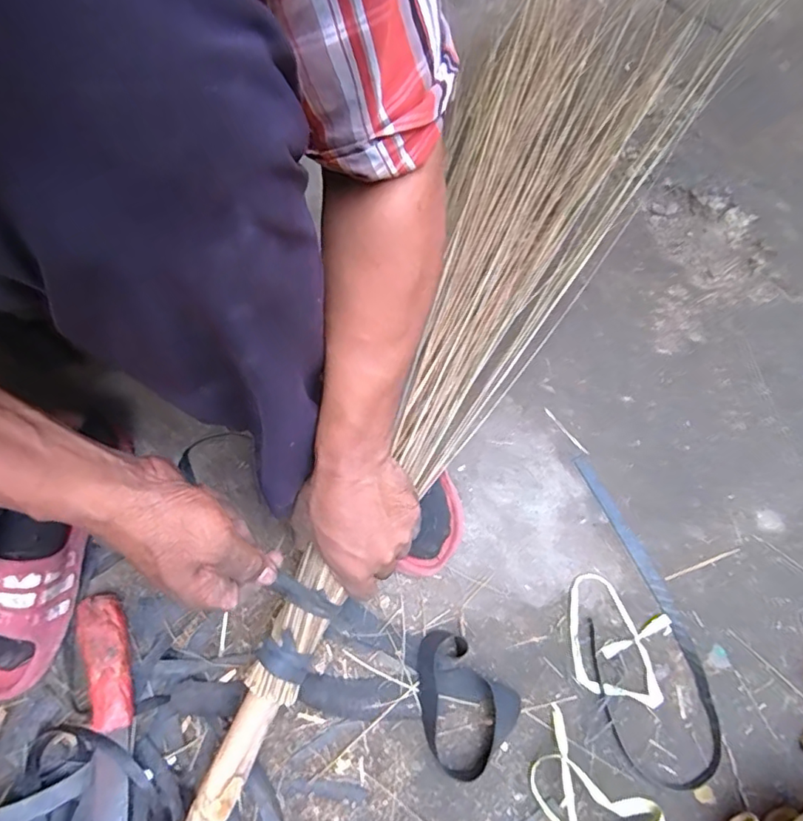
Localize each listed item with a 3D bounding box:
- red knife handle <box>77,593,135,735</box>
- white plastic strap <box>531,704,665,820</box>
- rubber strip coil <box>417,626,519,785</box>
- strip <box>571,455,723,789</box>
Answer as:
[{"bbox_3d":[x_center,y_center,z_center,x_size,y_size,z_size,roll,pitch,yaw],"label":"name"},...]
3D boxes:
[{"bbox_3d":[-0.279,0.236,0.513,0.034,0.026,0.120,-17,71,-7],"label":"red knife handle"},{"bbox_3d":[0.158,0.342,0.471,0.117,0.035,0.087,42,74,14],"label":"white plastic strap"},{"bbox_3d":[0.048,0.270,0.503,0.108,0.026,0.089,42,75,14],"label":"rubber strip coil"},{"bbox_3d":[0.222,0.198,0.540,0.107,0.004,0.310,-14,70,-6],"label":"strip"}]

